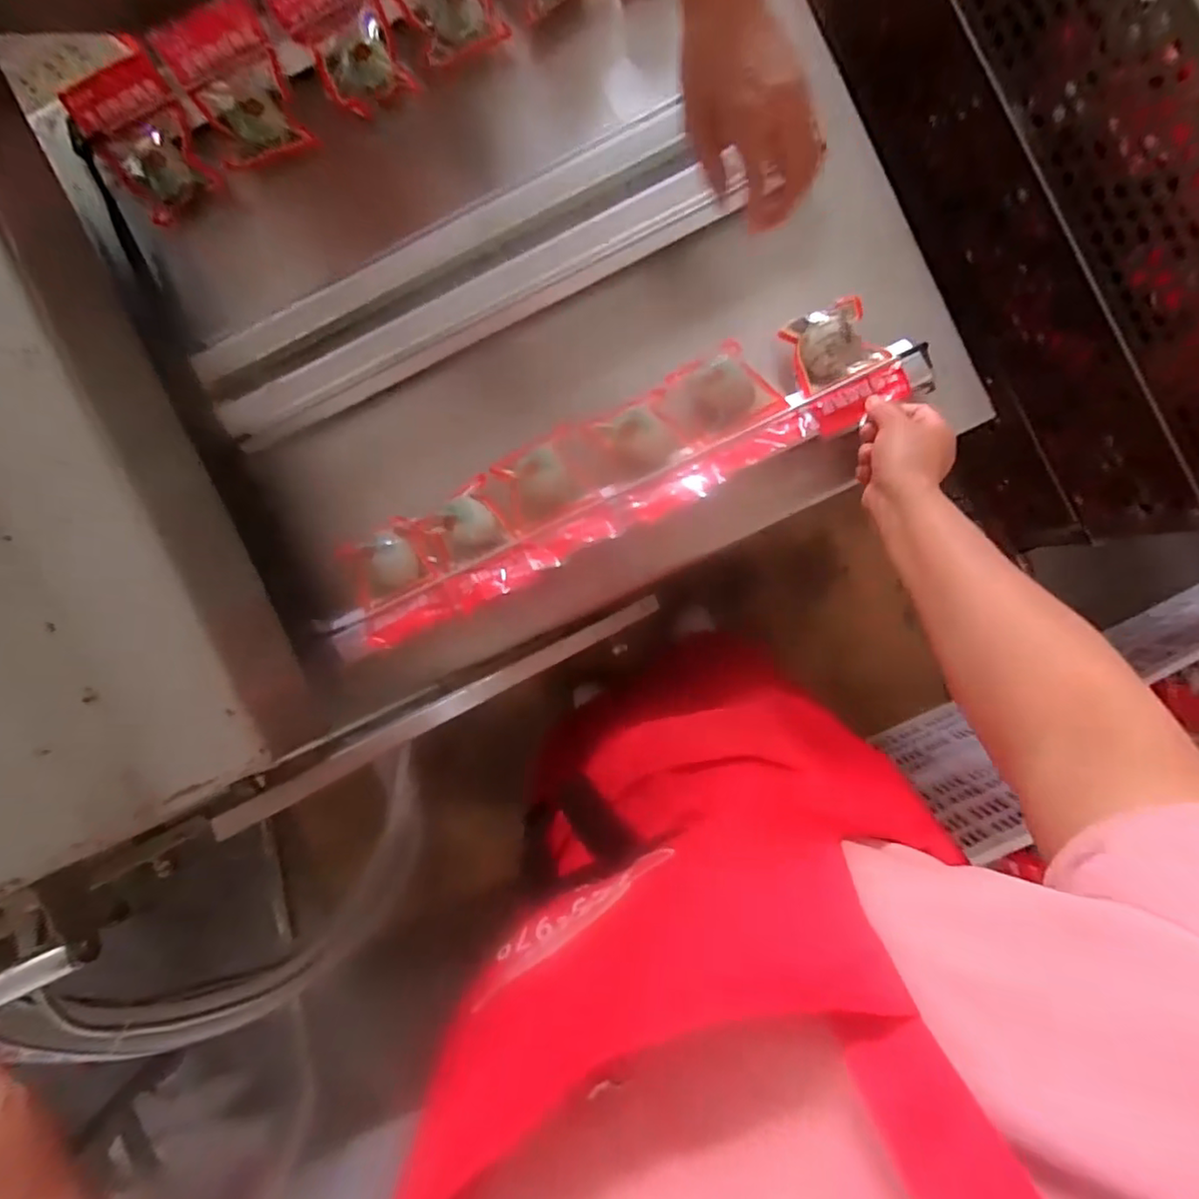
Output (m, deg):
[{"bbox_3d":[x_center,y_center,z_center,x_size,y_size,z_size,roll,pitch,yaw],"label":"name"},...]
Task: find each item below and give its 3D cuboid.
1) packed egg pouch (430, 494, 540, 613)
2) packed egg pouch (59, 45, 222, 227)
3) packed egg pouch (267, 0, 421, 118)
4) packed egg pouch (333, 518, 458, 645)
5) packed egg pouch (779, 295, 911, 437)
[{"bbox_3d":[-0.114,-0.047,0.569,0.078,0.050,0.097,-27,92,3],"label":"packed egg pouch"},{"bbox_3d":[-0.409,-0.421,0.548,0.091,0.050,0.103,-39,91,3],"label":"packed egg pouch"},{"bbox_3d":[-0.233,-0.506,0.546,0.092,0.041,0.103,-25,92,3],"label":"packed egg pouch"},{"bbox_3d":[-0.189,-0.020,0.570,0.085,0.037,0.102,-27,92,3],"label":"packed egg pouch"},{"bbox_3d":[0.222,-0.215,0.549,0.085,0.022,0.106,-25,92,3],"label":"packed egg pouch"}]

